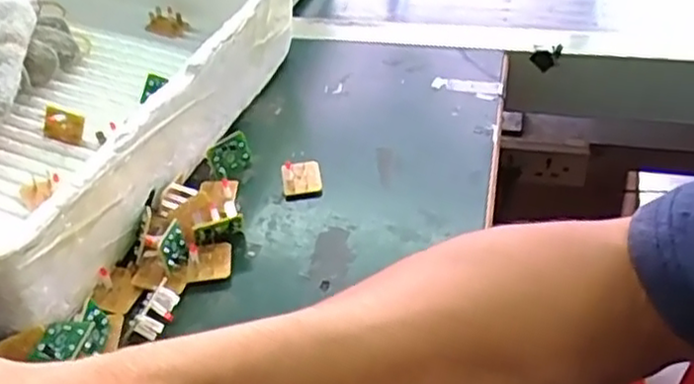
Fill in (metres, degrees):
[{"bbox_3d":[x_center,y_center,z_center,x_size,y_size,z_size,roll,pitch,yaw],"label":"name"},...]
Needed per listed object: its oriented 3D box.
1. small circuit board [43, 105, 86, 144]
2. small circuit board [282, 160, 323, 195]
[{"bbox_3d":[-0.191,-0.044,0.460,0.029,0.021,0.005,17,11,5],"label":"small circuit board"},{"bbox_3d":[-0.030,-0.011,0.455,0.026,0.008,0.030,-7,40,-3],"label":"small circuit board"}]

